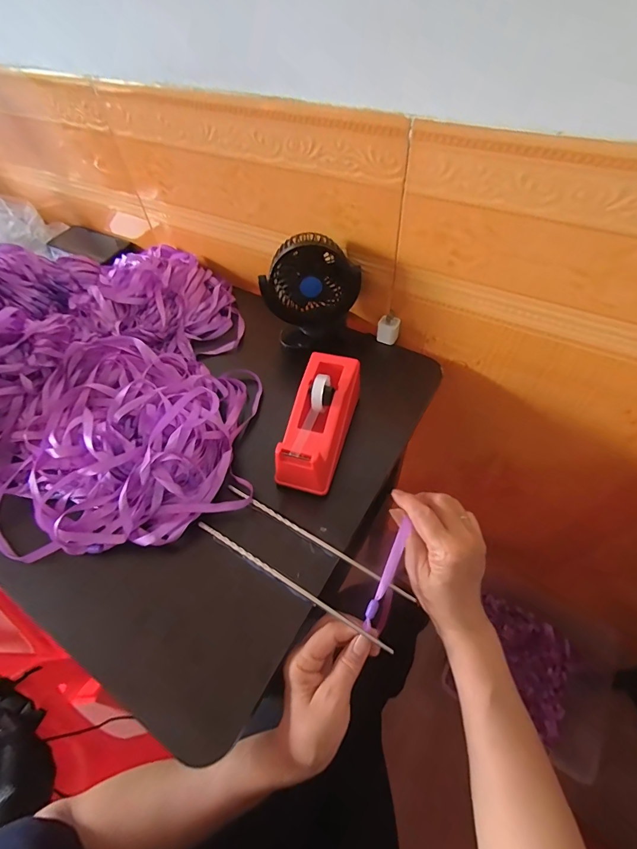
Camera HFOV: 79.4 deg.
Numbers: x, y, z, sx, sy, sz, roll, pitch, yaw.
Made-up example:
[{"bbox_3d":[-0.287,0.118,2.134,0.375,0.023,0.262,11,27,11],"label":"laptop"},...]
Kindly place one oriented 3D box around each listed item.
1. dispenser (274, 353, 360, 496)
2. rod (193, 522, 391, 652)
[{"bbox_3d":[0.001,-0.002,0.435,0.063,0.074,0.156,12,57,13],"label":"dispenser"},{"bbox_3d":[-0.031,0.152,0.370,0.221,0.010,0.007,25,60,21],"label":"rod"}]

